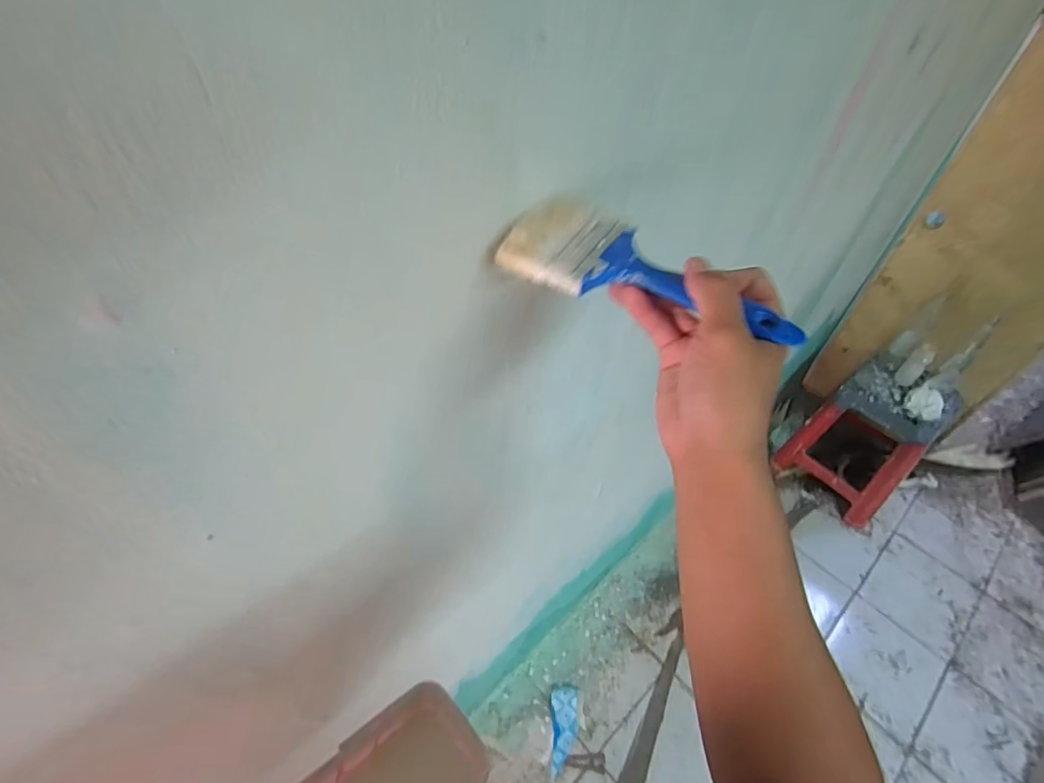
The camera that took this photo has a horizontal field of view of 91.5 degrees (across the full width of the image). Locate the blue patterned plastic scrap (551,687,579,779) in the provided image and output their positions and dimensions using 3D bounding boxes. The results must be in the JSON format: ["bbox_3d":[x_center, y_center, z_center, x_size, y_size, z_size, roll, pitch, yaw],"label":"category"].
[{"bbox_3d":[0.111,0.878,1.321,0.071,0.024,0.186,5,49,1],"label":"blue patterned plastic scrap"}]

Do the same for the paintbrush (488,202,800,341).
[{"bbox_3d":[0.079,-0.080,0.330,0.199,0.013,0.067,24,70,18],"label":"paintbrush"}]

